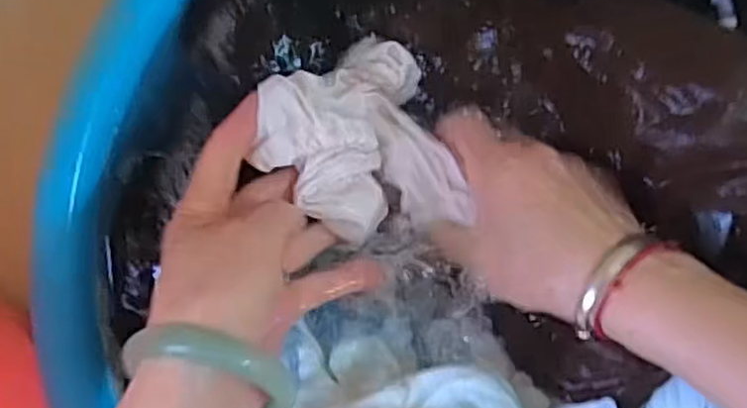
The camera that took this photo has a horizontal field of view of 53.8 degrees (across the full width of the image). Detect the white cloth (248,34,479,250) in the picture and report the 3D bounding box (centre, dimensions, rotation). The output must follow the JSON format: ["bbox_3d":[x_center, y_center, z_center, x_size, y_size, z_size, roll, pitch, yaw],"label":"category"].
[{"bbox_3d":[-0.009,-0.031,0.380,0.086,0.059,0.105,-20,83,5],"label":"white cloth"}]

